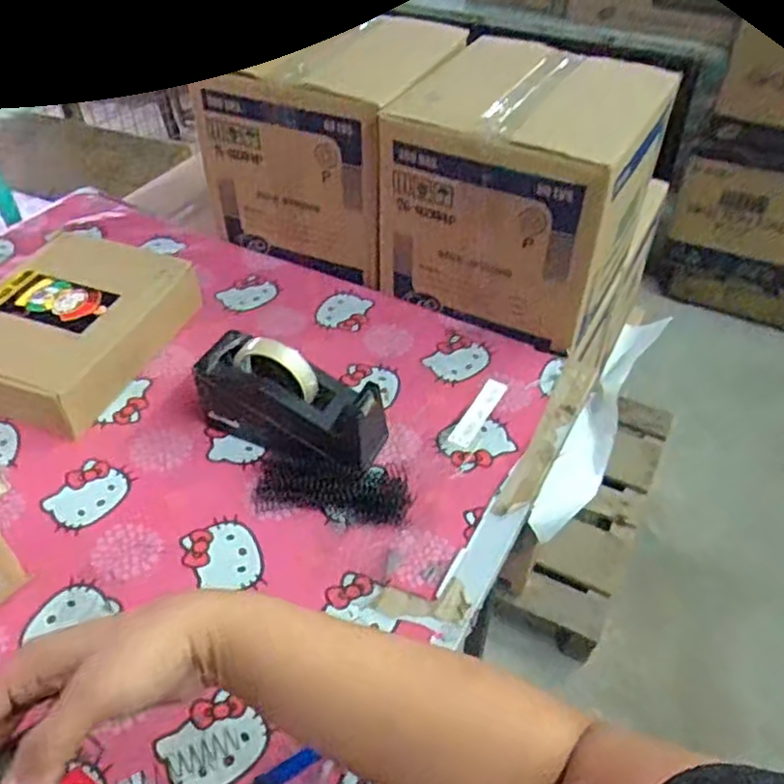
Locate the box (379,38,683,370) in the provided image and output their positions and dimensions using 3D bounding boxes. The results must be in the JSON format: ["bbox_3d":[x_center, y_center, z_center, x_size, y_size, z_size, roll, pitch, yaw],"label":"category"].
[{"bbox_3d":[0.182,-0.275,0.932,0.292,0.271,0.319,25,49,22],"label":"box"}]

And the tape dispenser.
[{"bbox_3d":[-0.113,0.012,0.745,0.205,0.114,0.080,20,48,17],"label":"tape dispenser"}]

